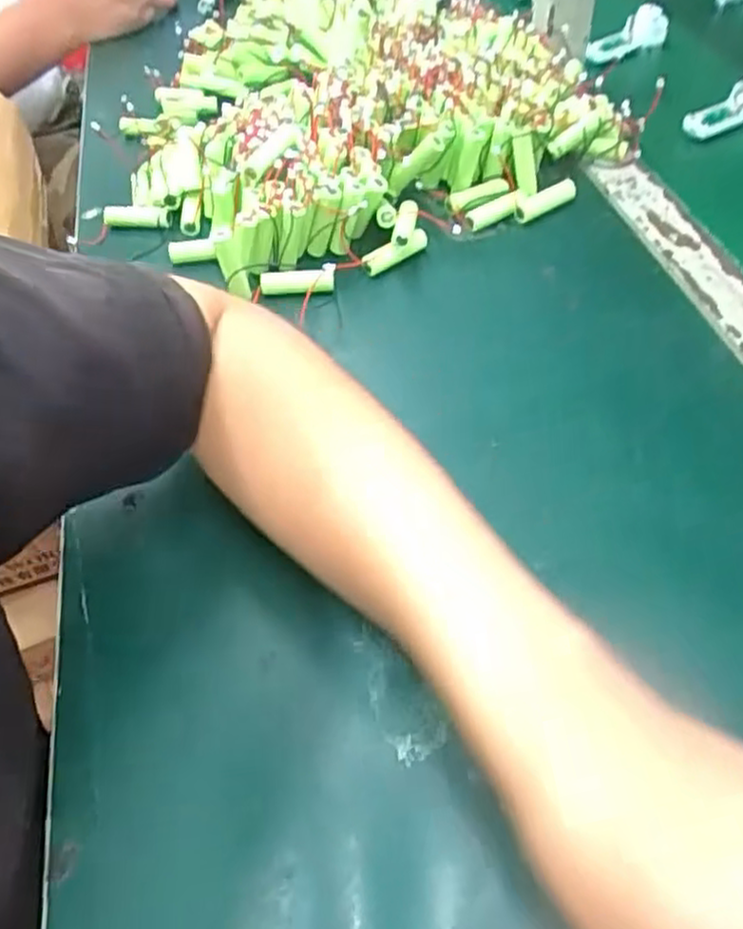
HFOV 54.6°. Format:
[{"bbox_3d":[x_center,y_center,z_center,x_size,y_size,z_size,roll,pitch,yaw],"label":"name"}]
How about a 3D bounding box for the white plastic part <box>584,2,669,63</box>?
[{"bbox_3d":[0.257,-0.434,0.732,0.084,0.033,0.028,-25,52,5],"label":"white plastic part"}]

